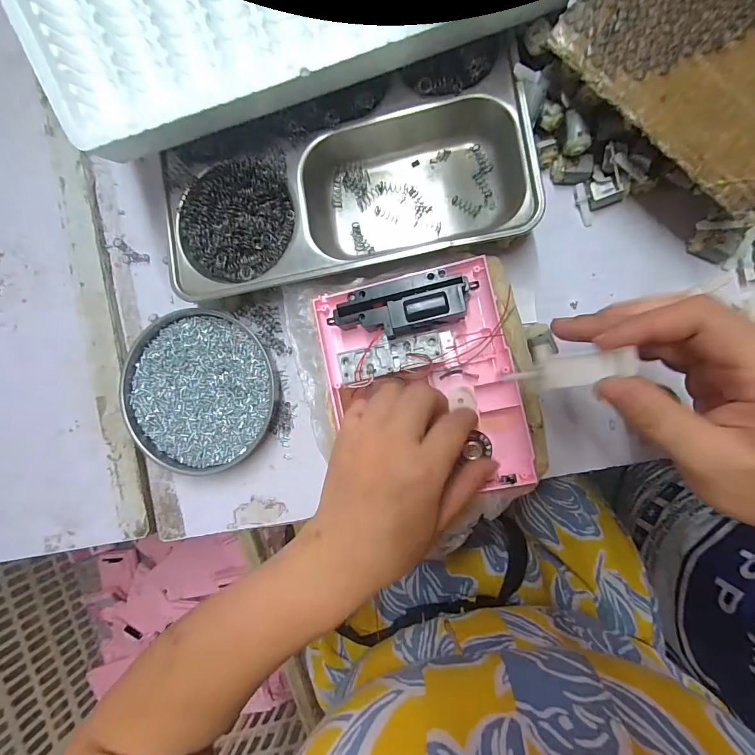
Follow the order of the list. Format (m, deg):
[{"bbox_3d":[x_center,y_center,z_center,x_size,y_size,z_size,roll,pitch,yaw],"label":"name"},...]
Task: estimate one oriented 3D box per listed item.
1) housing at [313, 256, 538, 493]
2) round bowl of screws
[{"bbox_3d":[0.032,0.005,0.275,0.132,0.032,0.156,-12,90,9],"label":"housing"},{"bbox_3d":[-0.153,0.012,0.328,0.126,0.020,0.136,0,92,8],"label":"round bowl of screws"}]

